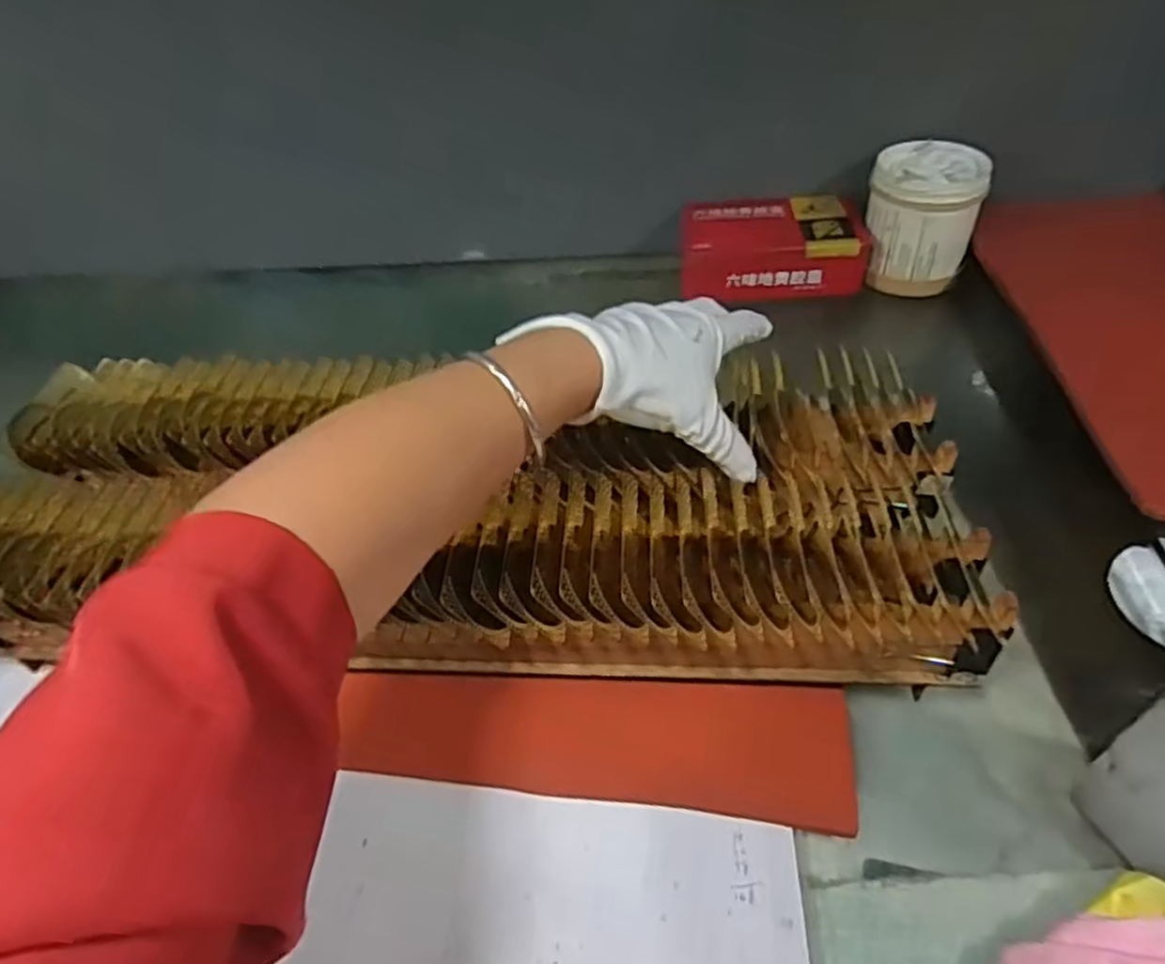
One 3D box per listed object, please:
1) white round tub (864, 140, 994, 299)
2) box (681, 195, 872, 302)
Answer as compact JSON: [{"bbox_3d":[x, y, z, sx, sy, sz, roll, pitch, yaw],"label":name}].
[{"bbox_3d":[0.305,-0.241,0.680,0.091,0.109,0.096,13,48,19],"label":"white round tub"},{"bbox_3d":[0.172,-0.219,0.705,0.164,0.053,0.114,-3,45,3],"label":"box"}]

